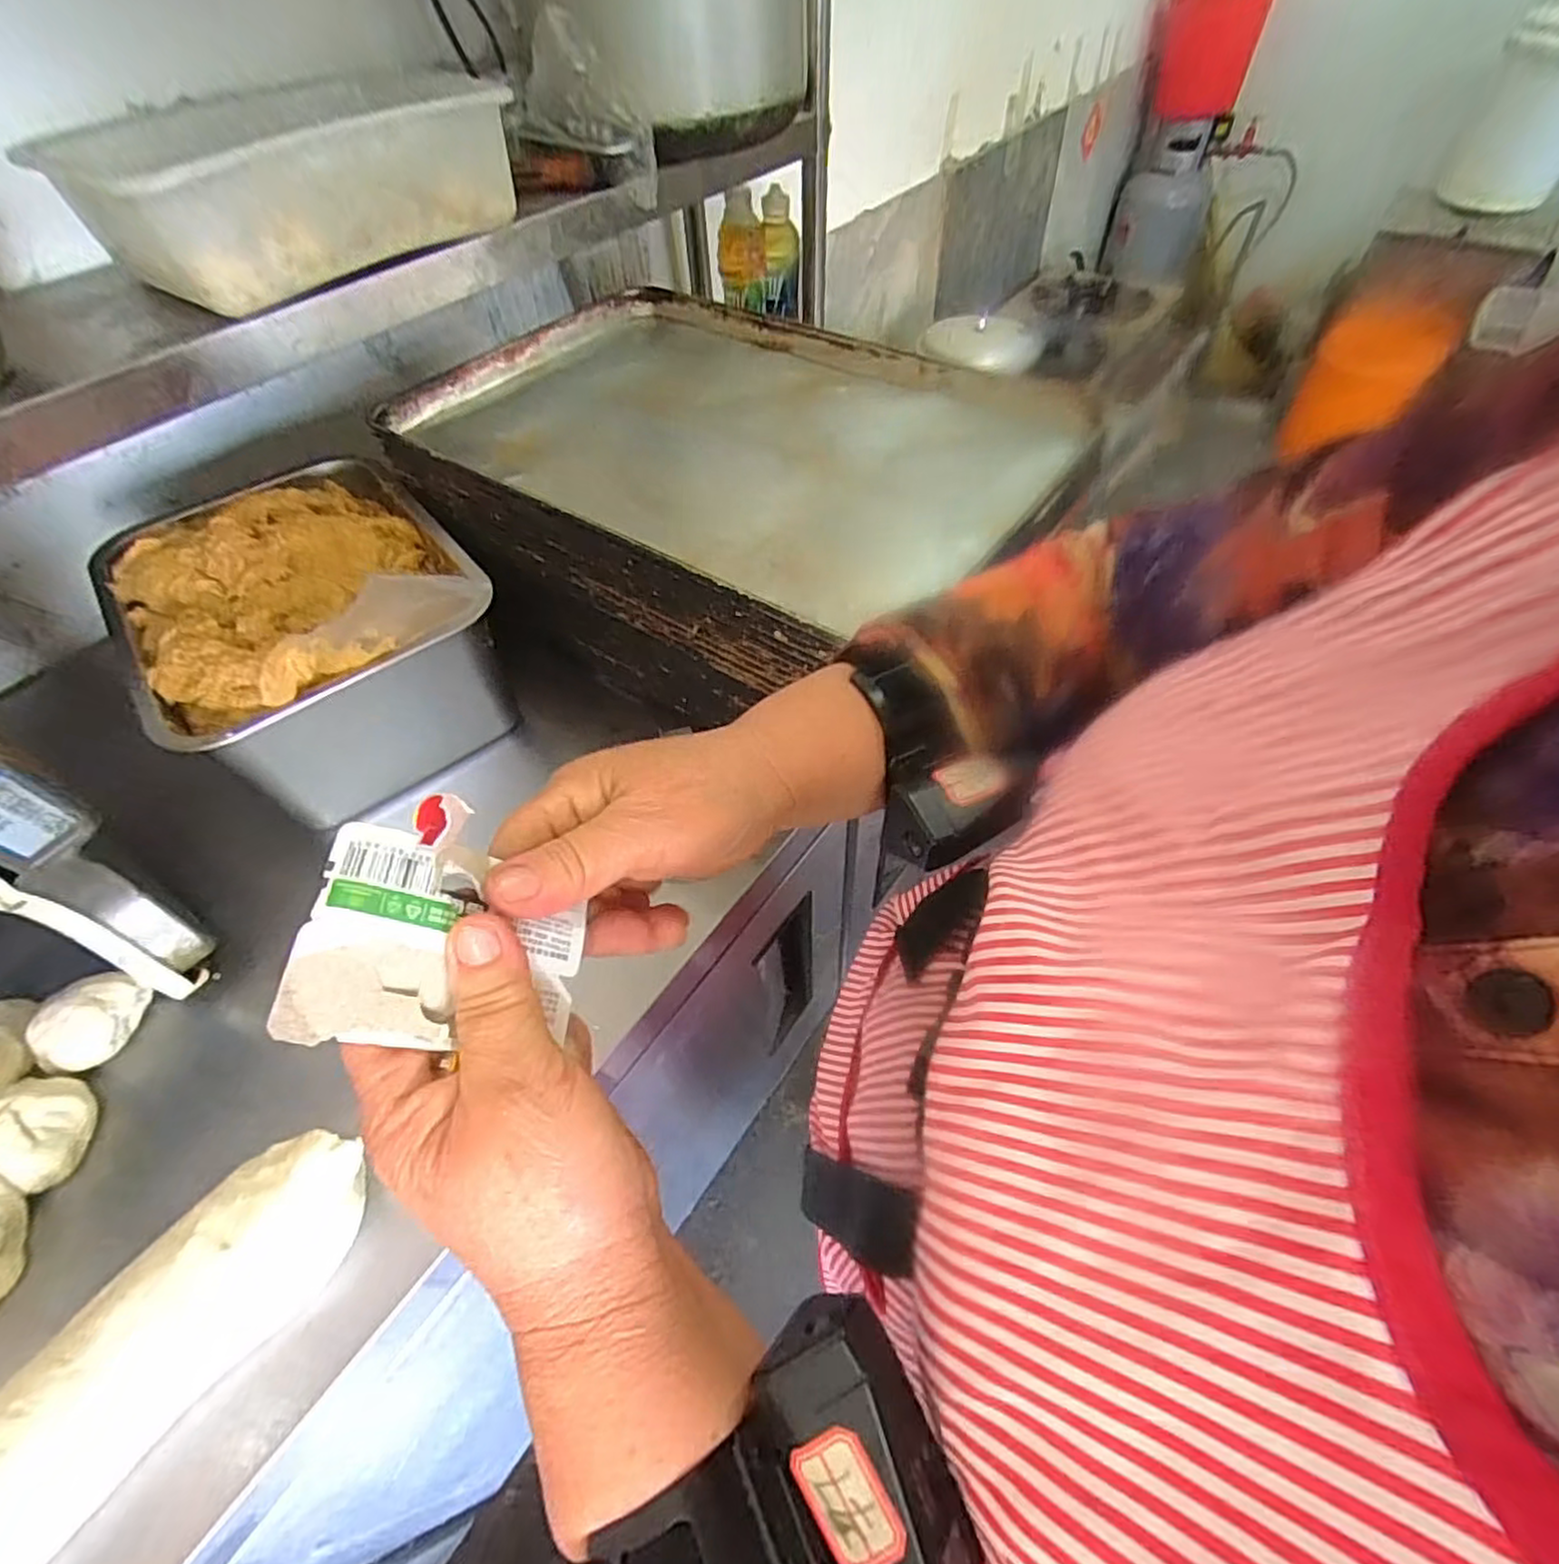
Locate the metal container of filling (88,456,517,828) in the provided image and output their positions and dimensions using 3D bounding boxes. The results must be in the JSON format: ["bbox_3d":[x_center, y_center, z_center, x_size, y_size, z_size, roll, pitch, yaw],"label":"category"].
[{"bbox_3d":[-0.416,-0.141,0.637,0.246,0.192,0.338,-34,58,-20],"label":"metal container of filling"}]

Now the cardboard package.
[{"bbox_3d":[-0.097,0.044,0.214,0.016,0.080,0.068,-26,54,41],"label":"cardboard package"}]

